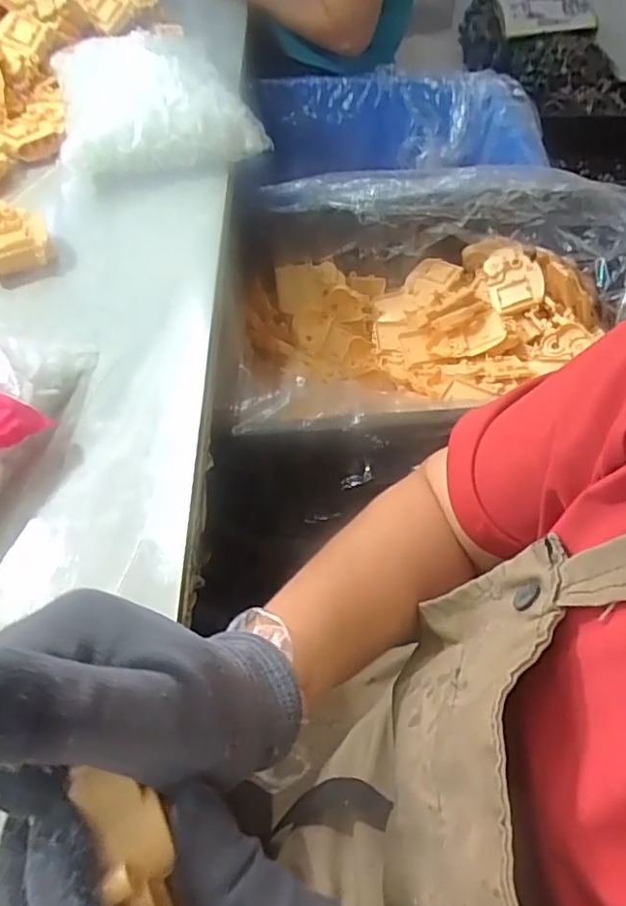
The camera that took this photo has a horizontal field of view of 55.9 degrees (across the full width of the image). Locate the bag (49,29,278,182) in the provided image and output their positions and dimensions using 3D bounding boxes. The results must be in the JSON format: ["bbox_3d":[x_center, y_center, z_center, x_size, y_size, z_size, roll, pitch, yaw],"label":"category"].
[{"bbox_3d":[-0.198,-0.433,0.707,0.214,0.073,0.235,-16,54,-13],"label":"bag"}]

